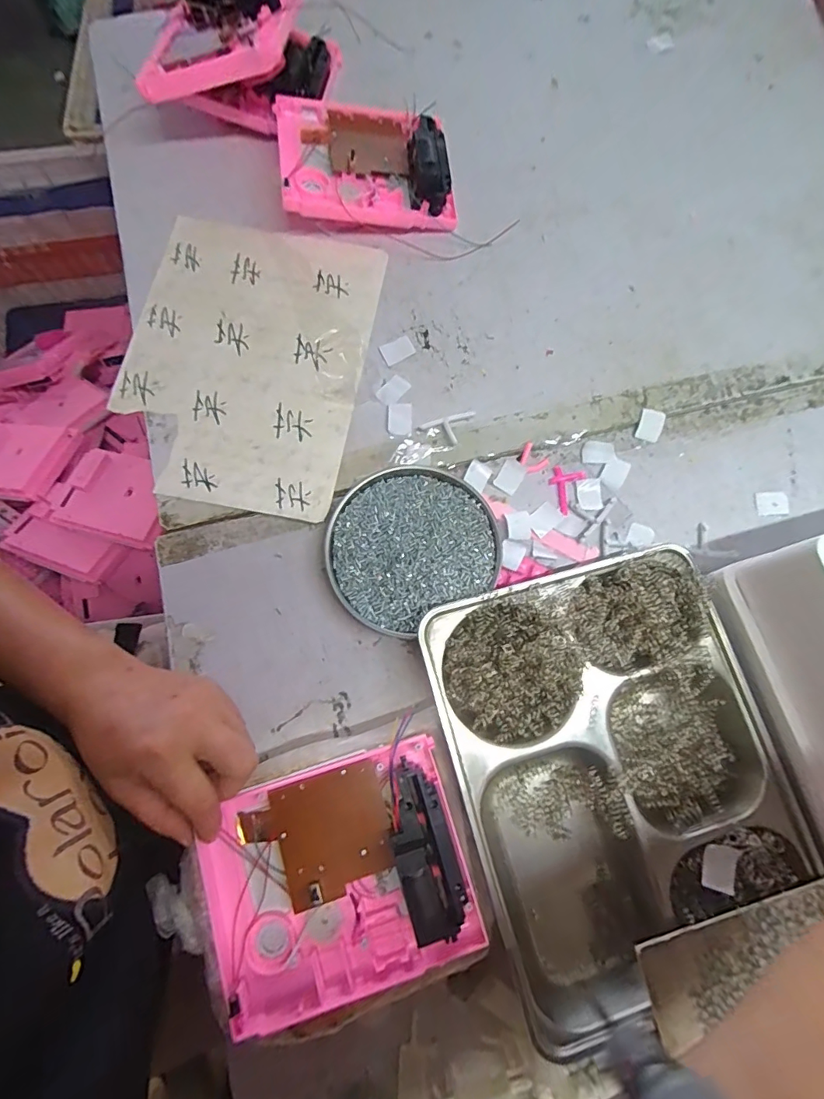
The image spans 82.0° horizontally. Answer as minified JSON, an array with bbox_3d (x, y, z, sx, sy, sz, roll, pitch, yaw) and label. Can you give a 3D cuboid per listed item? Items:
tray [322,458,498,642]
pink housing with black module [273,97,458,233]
[{"bbox_3d":[-0.001,-0.004,0.384,0.134,0.020,0.121,-30,80,-8],"label":"tray"},{"bbox_3d":[-0.044,-0.370,0.451,0.158,0.042,0.128,-4,77,-2],"label":"pink housing with black module"}]

